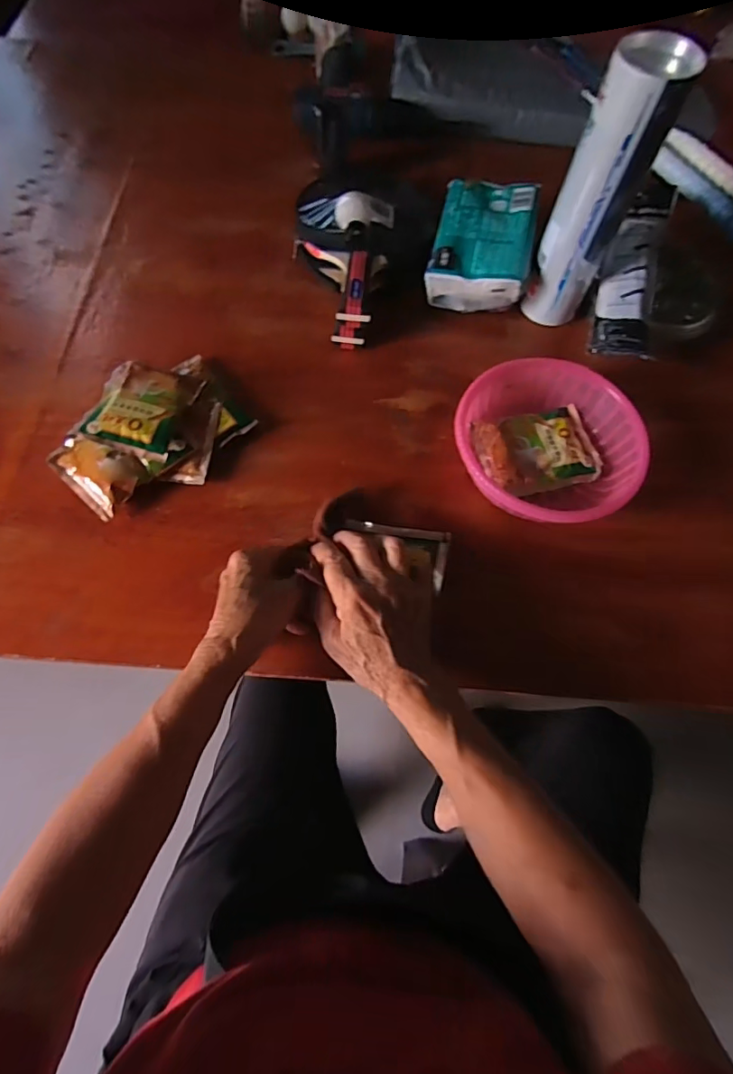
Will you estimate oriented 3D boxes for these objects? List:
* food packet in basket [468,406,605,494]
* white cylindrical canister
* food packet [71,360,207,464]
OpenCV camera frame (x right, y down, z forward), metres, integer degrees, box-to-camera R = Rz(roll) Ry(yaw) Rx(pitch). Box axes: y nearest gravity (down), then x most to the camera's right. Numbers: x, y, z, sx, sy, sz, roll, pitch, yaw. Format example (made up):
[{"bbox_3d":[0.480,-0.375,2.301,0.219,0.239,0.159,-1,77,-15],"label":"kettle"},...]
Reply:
[{"bbox_3d":[0.167,-0.083,0.495,0.113,0.022,0.080,-12,68,-7],"label":"food packet in basket"},{"bbox_3d":[0.214,-0.313,0.476,0.061,0.220,0.063,31,69,11],"label":"white cylindrical canister"},{"bbox_3d":[-0.211,-0.124,0.474,0.083,0.015,0.099,14,61,1],"label":"food packet"}]

